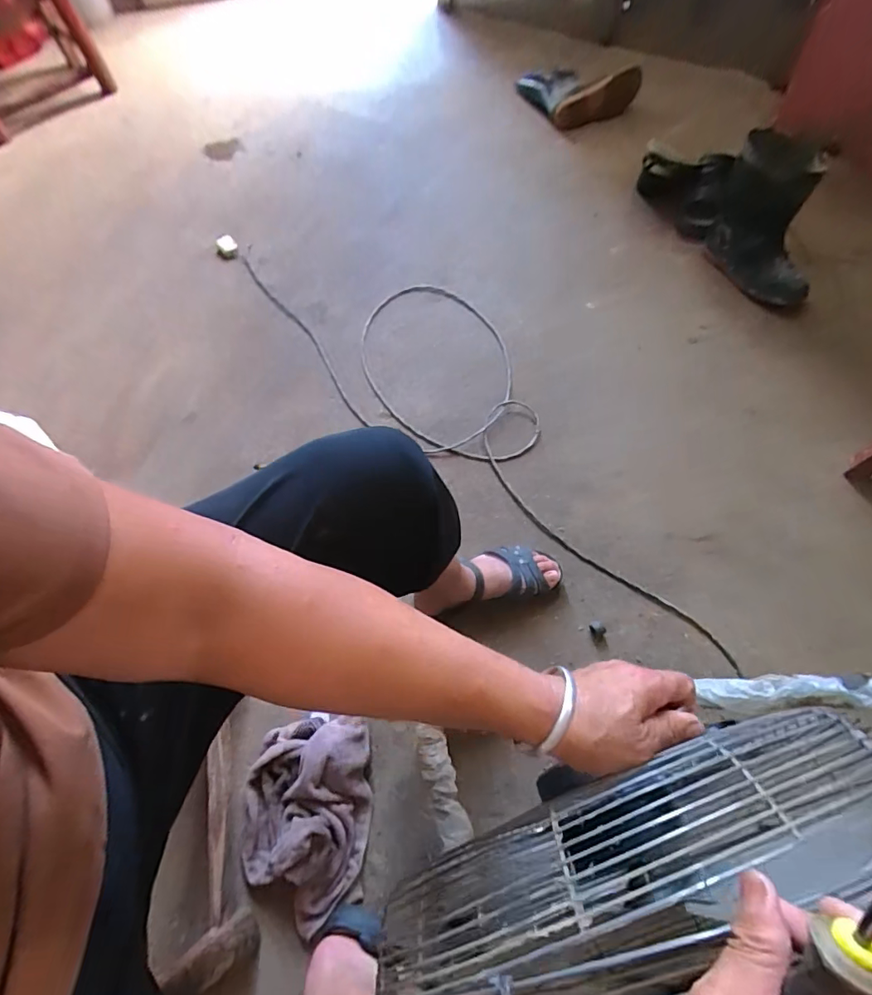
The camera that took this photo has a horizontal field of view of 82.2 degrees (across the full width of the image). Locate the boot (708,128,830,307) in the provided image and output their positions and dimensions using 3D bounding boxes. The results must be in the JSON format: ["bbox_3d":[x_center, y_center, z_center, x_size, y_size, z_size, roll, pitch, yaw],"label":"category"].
[{"bbox_3d":[0.689,-0.560,1.021,0.110,0.241,0.263,-13,66,-3],"label":"boot"}]

